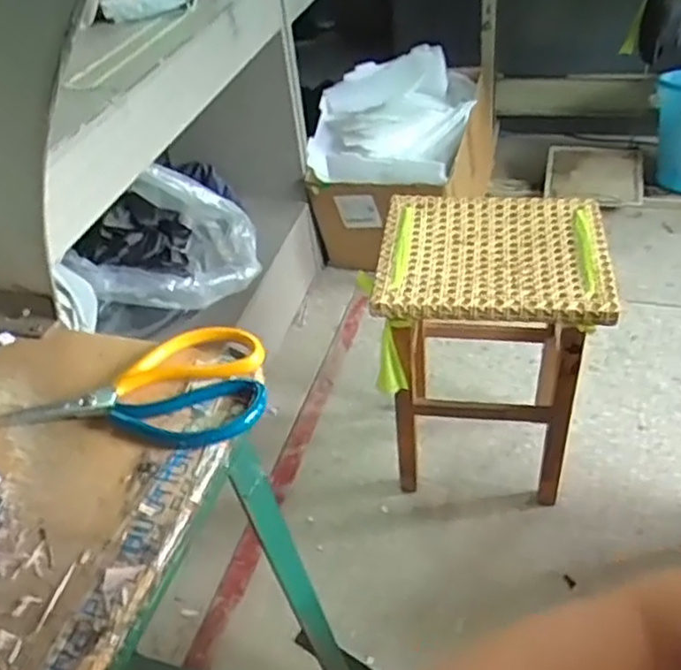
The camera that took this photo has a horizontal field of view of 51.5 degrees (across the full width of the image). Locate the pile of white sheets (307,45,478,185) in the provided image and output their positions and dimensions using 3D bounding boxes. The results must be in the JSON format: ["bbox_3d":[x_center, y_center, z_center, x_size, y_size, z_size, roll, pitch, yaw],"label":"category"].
[{"bbox_3d":[0.121,-0.511,1.672,0.363,0.153,0.393,5,42,15],"label":"pile of white sheets"}]

